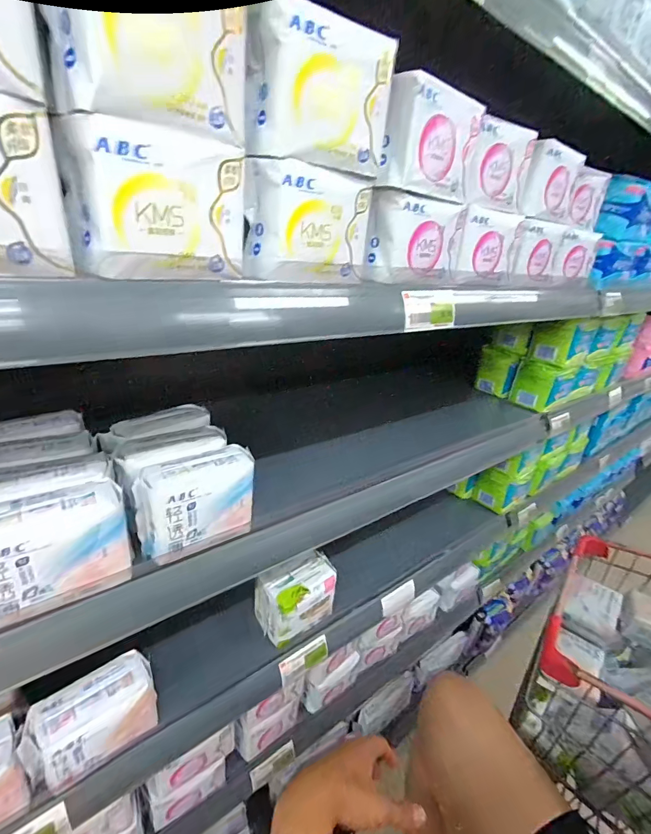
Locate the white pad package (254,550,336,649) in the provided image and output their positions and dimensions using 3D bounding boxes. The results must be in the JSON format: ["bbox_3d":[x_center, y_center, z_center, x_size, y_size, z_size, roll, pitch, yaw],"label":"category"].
[{"bbox_3d":[-0.041,0.262,0.582,0.108,0.082,0.072,-11,31,-33],"label":"white pad package"}]

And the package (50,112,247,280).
[{"bbox_3d":[-0.108,-0.137,0.259,0.052,0.081,0.098,26,32,33],"label":"package"}]

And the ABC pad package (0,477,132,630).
[{"bbox_3d":[-0.210,0.103,0.309,0.097,0.085,0.042,-13,33,-36],"label":"ABC pad package"}]

